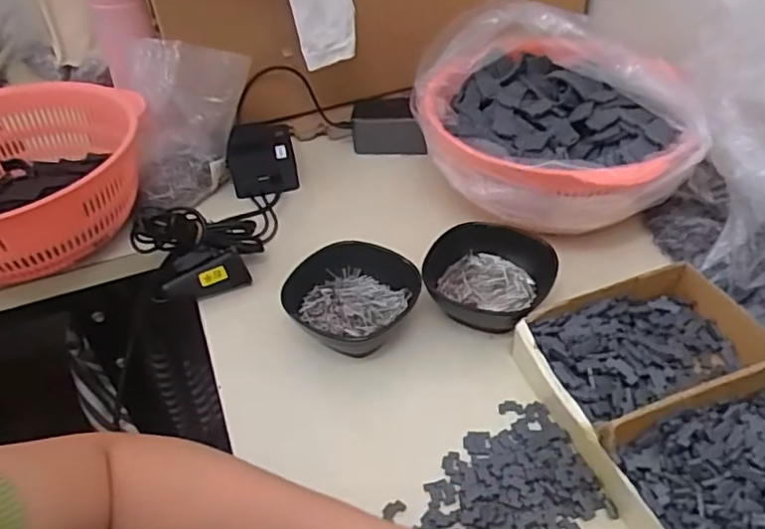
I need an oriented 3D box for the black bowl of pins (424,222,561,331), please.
[{"bbox_3d":[0.094,0.014,0.554,0.111,0.046,0.117,-2,42,2],"label":"black bowl of pins"}]

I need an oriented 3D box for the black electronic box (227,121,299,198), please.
[{"bbox_3d":[-0.139,-0.122,0.723,0.075,0.056,0.072,-9,42,-6],"label":"black electronic box"}]

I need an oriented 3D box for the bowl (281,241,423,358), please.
[{"bbox_3d":[-0.022,0.034,0.545,0.101,0.053,0.108,-2,42,2],"label":"bowl"}]

